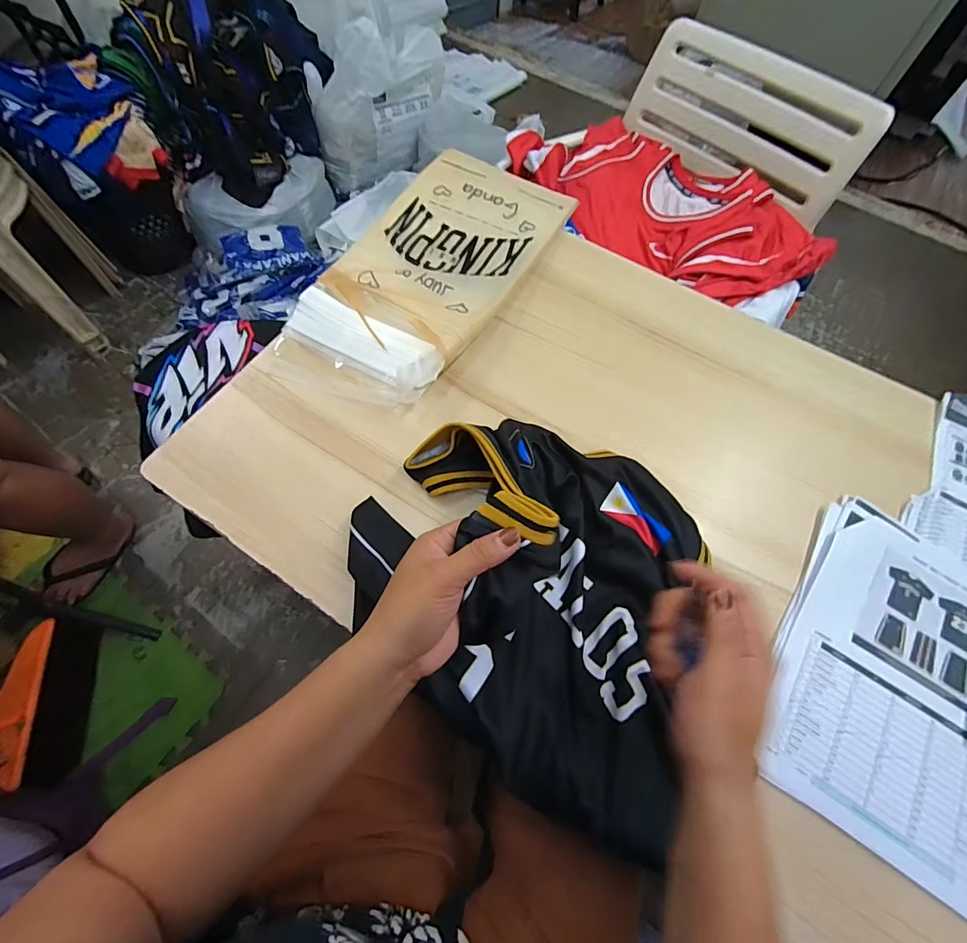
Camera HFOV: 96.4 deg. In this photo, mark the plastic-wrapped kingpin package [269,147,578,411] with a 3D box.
[{"bbox_3d":[-0.067,-0.271,0.585,0.230,0.056,0.446,26,63,9],"label":"plastic-wrapped kingpin package"}]

